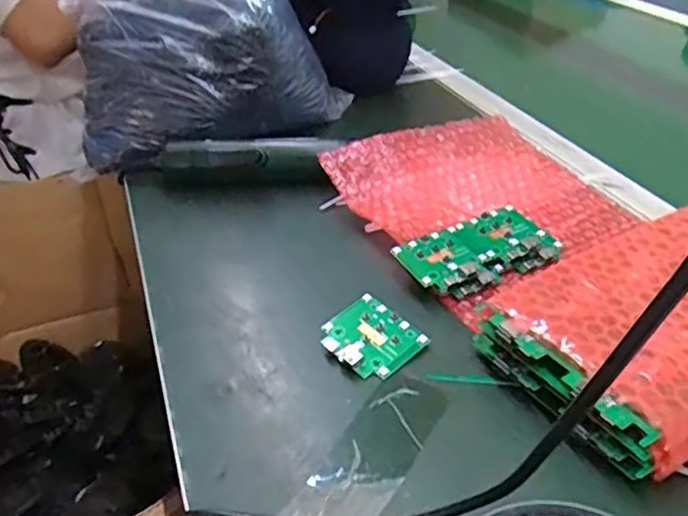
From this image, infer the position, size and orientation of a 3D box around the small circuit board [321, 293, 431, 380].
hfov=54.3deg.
[{"bbox_3d":[0.018,0.052,0.441,0.058,0.004,0.054,37,54,27],"label":"small circuit board"}]

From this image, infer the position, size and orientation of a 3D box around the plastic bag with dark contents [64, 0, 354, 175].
[{"bbox_3d":[-0.150,-0.228,0.705,0.280,0.186,0.190,-15,36,-15],"label":"plastic bag with dark contents"}]

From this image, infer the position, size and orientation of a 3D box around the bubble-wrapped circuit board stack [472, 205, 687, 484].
[{"bbox_3d":[0.203,0.039,0.413,0.216,0.046,0.137,-20,38,-22],"label":"bubble-wrapped circuit board stack"}]

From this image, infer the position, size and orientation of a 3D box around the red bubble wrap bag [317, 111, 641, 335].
[{"bbox_3d":[0.115,-0.057,0.556,0.201,0.055,0.195,-21,38,-23],"label":"red bubble wrap bag"}]

